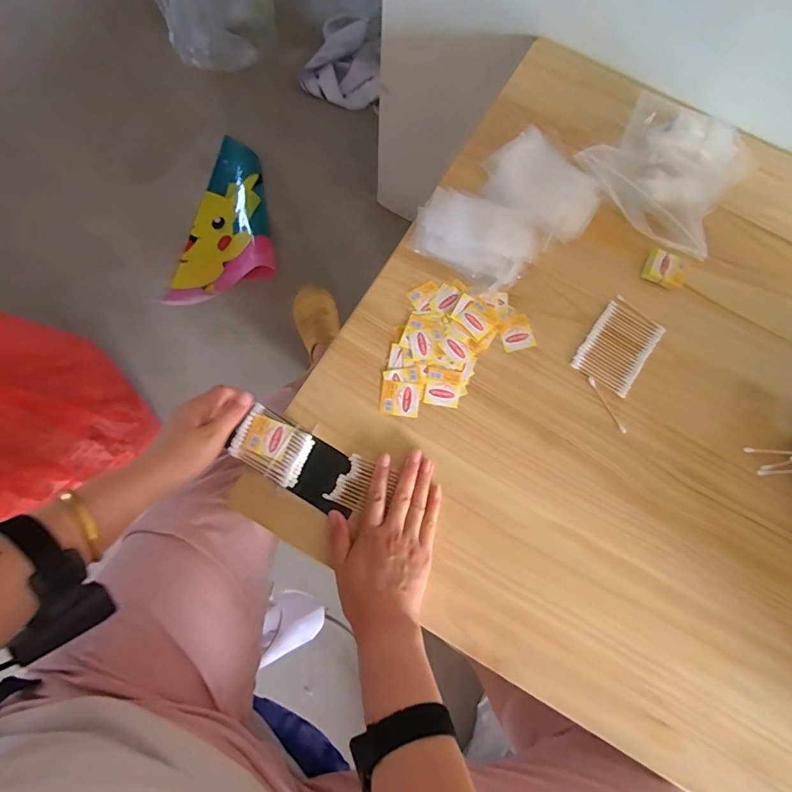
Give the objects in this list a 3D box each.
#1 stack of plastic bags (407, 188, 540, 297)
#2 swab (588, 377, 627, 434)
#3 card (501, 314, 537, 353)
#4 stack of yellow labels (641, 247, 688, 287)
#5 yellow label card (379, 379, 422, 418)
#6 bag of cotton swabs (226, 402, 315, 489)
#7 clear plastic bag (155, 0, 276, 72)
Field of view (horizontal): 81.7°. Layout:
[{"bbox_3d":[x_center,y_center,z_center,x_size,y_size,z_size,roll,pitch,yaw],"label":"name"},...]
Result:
[{"bbox_3d":[0.094,-0.194,0.564,0.144,0.019,0.108,34,79,7],"label":"stack of plastic bags"},{"bbox_3d":[0.241,0.011,0.524,0.007,0.004,0.073,-27,78,-6],"label":"swab"},{"bbox_3d":[0.144,-0.075,0.546,0.041,0.004,0.040,-14,76,-9],"label":"card"},{"bbox_3d":[0.335,-0.157,0.565,0.052,0.009,0.046,27,78,6],"label":"stack of yellow labels"},{"bbox_3d":[0.005,0.002,0.515,0.043,0.004,0.039,8,77,2],"label":"yellow label card"},{"bbox_3d":[-0.130,0.054,0.489,0.076,0.019,0.061,30,79,6],"label":"bag of cotton swabs"},{"bbox_3d":[-0.451,-1.006,1.183,0.294,0.220,0.184,-27,77,-11],"label":"clear plastic bag"}]

